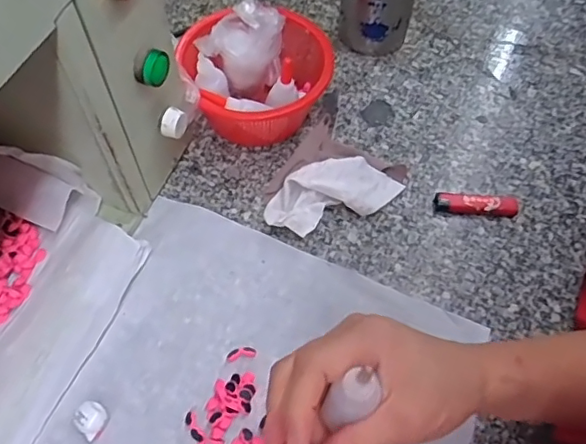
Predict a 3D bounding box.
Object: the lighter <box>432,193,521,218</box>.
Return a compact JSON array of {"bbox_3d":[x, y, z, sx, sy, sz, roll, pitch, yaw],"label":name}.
[{"bbox_3d":[0.175,-0.017,0.532,0.079,0.013,0.020,4,59,1],"label":"lighter"}]

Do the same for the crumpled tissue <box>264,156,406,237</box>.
[{"bbox_3d":[0.038,-0.028,0.525,0.129,0.031,0.058,-20,62,-13],"label":"crumpled tissue"}]

